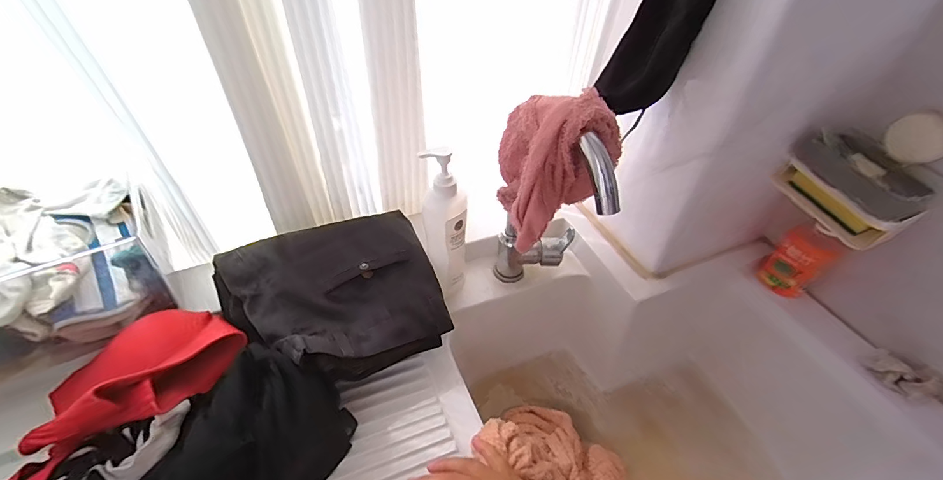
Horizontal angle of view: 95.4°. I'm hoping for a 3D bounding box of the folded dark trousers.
[{"bbox_3d":[-0.172,0.070,0.546,0.253,0.071,0.200,-19,49,-21],"label":"folded dark trousers"}]

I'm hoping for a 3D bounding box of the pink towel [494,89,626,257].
[{"bbox_3d":[0.081,-0.093,0.478,0.115,0.149,0.110,-25,52,-25],"label":"pink towel"}]

